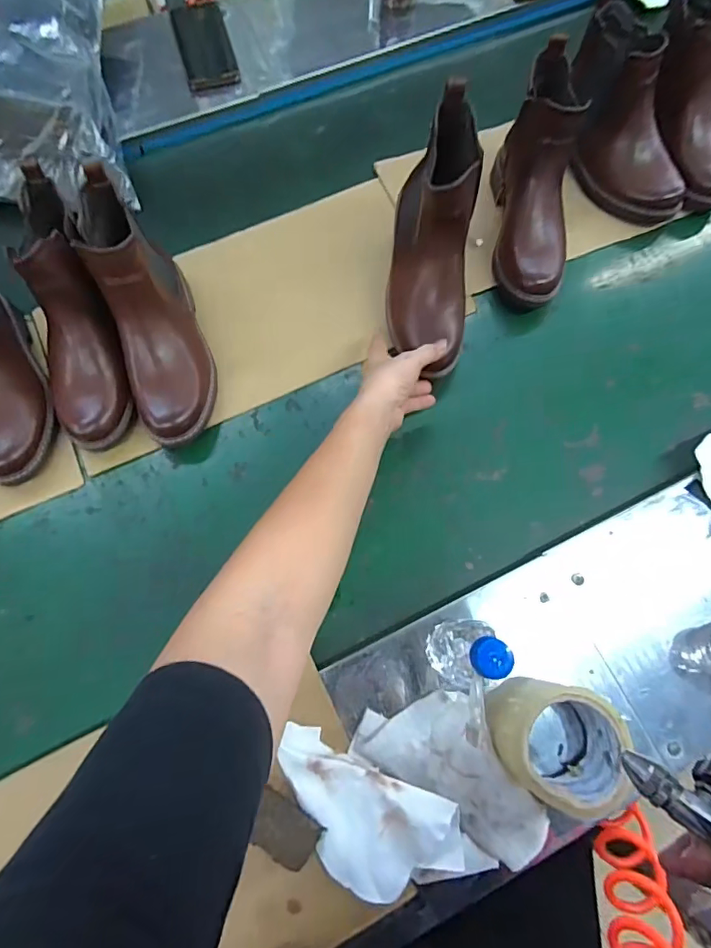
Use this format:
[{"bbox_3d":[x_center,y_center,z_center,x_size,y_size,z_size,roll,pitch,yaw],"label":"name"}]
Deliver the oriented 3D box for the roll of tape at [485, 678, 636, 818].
[{"bbox_3d":[0.187,0.241,0.445,0.103,0.074,0.098,6,73,0],"label":"roll of tape"}]

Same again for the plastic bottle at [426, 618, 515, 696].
[{"bbox_3d":[0.099,0.161,0.434,0.053,0.112,0.053,-5,72,0],"label":"plastic bottle"}]

